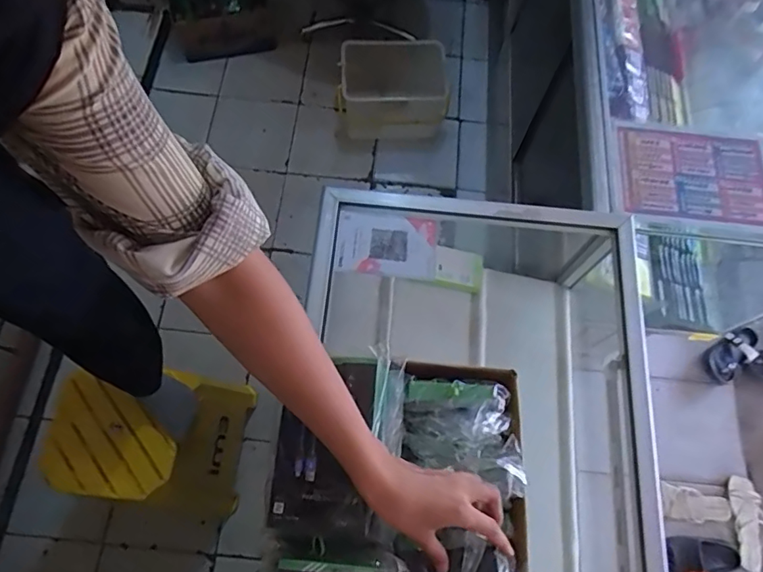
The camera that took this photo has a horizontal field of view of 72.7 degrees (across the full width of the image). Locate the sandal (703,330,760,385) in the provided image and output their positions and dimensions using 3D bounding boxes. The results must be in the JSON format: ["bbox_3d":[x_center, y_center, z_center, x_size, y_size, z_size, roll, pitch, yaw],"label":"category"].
[{"bbox_3d":[1.076,0.200,1.599,0.217,0.073,0.108,-40,76,-16],"label":"sandal"}]

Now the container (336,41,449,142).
[{"bbox_3d":[0.042,-0.683,1.801,0.379,0.220,0.284,3,69,-1],"label":"container"}]

